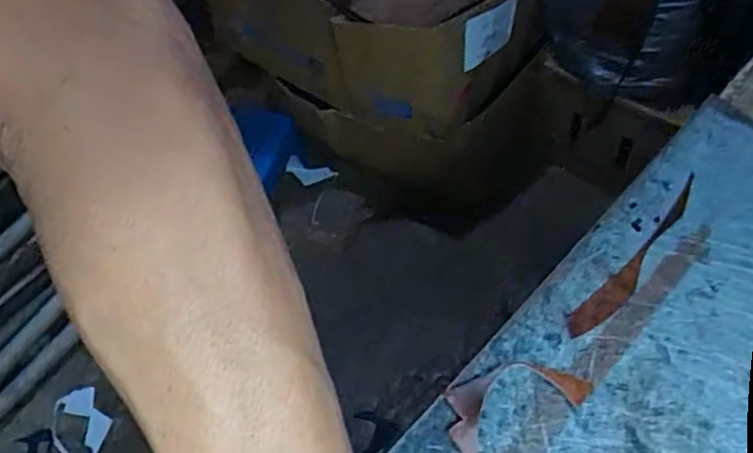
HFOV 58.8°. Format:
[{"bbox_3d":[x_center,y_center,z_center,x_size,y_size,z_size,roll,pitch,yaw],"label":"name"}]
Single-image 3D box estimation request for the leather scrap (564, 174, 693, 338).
[{"bbox_3d":[0.167,0.019,0.419,0.018,0.004,0.144,41,67,17],"label":"leather scrap"}]

